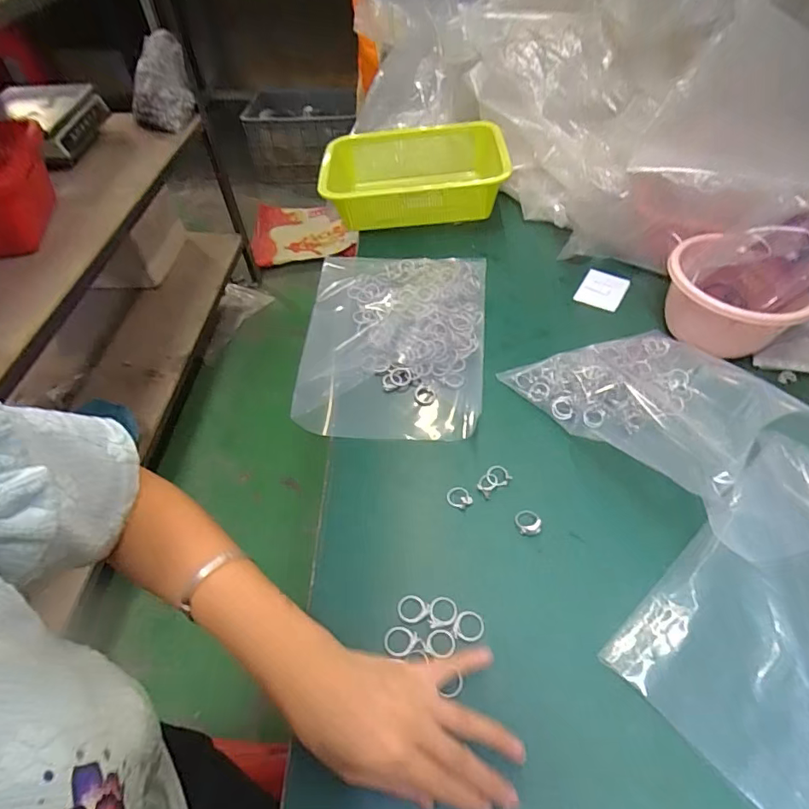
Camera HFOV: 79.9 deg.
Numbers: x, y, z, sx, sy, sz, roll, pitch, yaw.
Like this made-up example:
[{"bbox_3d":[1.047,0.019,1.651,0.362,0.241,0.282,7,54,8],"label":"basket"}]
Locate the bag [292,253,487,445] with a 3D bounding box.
[{"bbox_3d":[-0.010,-0.089,0.569,0.211,0.031,0.300,1,51,3],"label":"bag"}]

